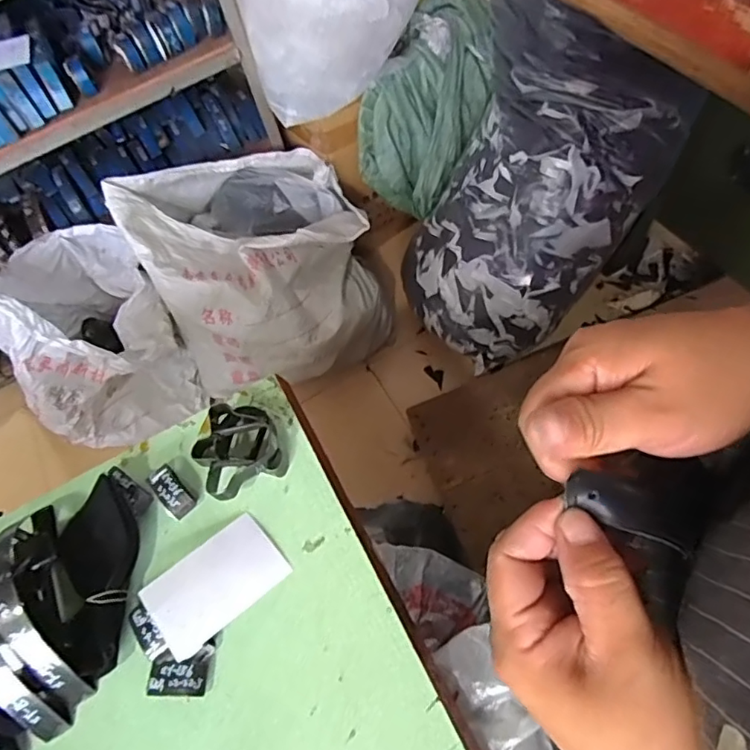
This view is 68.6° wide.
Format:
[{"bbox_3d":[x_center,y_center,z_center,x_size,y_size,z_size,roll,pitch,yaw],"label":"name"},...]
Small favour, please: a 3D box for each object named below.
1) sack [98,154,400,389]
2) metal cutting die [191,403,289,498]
[{"bbox_3d":[-0.299,-0.278,1.561,0.589,0.537,0.505,-30,64,-13],"label":"sack"},{"bbox_3d":[-0.187,0.095,0.745,0.113,0.057,0.125,-32,64,-14],"label":"metal cutting die"}]

